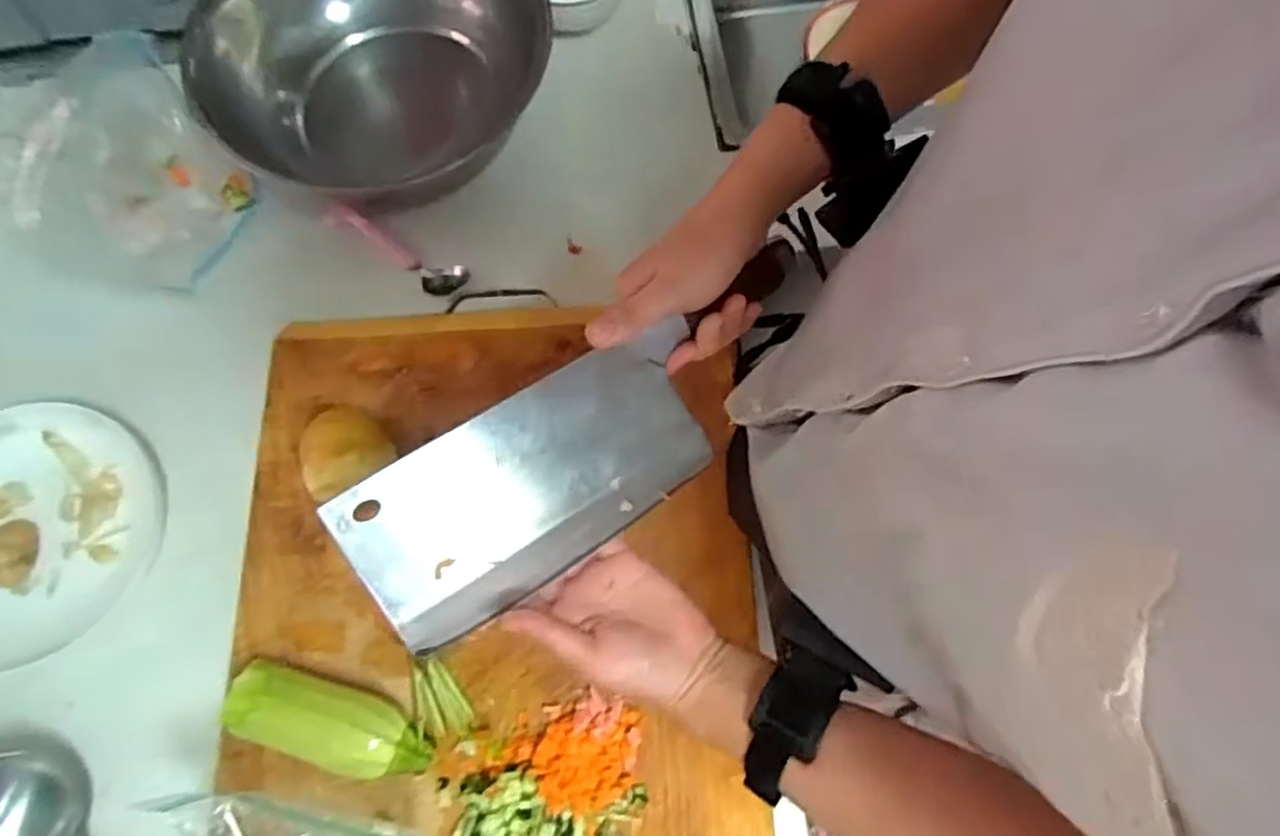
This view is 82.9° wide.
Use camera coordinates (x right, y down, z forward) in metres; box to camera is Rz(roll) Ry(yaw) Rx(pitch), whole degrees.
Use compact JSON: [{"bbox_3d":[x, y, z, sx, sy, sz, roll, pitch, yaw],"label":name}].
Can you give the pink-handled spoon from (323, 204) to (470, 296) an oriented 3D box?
[{"bbox_3d":[-0.207,-0.141,0.607,0.131,0.015,0.032,29,75,9],"label":"pink-handled spoon"}]

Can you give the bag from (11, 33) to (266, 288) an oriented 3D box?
[{"bbox_3d":[-0.390,-0.173,0.558,0.088,0.136,0.150,23,74,7],"label":"bag"}]

